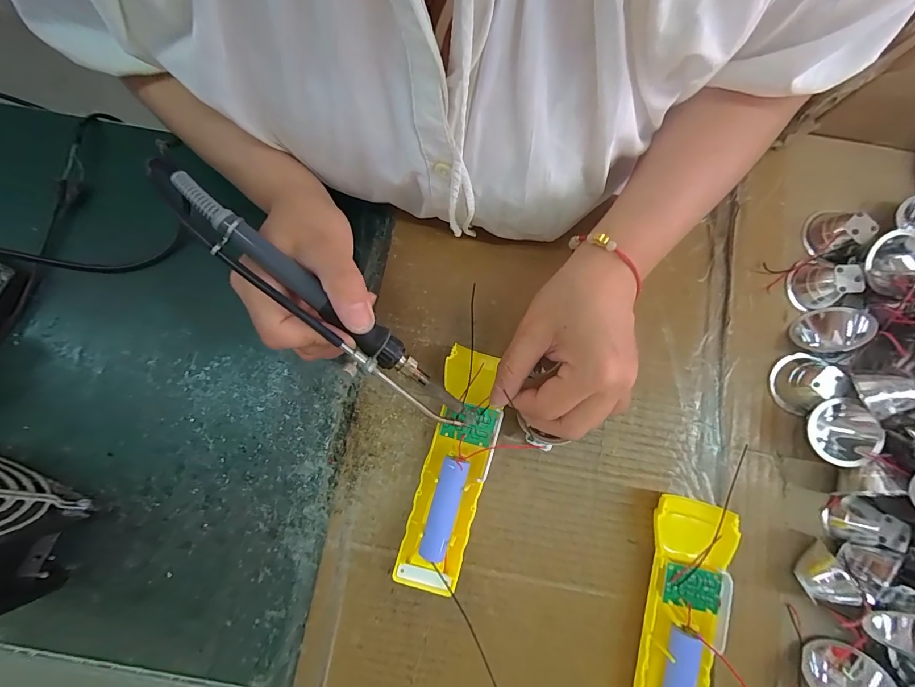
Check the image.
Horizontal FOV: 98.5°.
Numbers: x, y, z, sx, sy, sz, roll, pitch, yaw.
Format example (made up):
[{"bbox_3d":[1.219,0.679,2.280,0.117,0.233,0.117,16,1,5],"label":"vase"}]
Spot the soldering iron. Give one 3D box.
[{"bbox_3d":[-0.076,-0.020,0.219,0.205,0.021,0.027,42,79,-13],"label":"soldering iron"}]

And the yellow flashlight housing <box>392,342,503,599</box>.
[{"bbox_3d":[-0.002,0.081,0.259,0.043,0.025,0.155,14,83,2],"label":"yellow flashlight housing"}]

